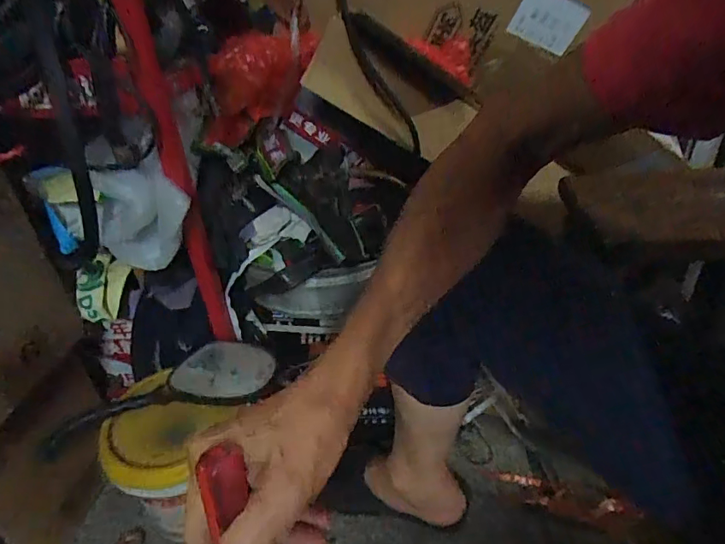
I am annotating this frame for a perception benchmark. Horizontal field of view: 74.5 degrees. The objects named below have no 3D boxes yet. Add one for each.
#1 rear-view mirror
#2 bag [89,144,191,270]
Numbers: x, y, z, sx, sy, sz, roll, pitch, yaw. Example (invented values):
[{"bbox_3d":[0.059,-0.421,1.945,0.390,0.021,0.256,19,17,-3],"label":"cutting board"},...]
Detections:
[{"bbox_3d":[-0.249,0.150,0.598,0.281,0.047,0.086,-12,33,-11],"label":"rear-view mirror"},{"bbox_3d":[-0.240,-0.065,0.519,0.094,0.118,0.046,26,32,-4],"label":"bag"}]

